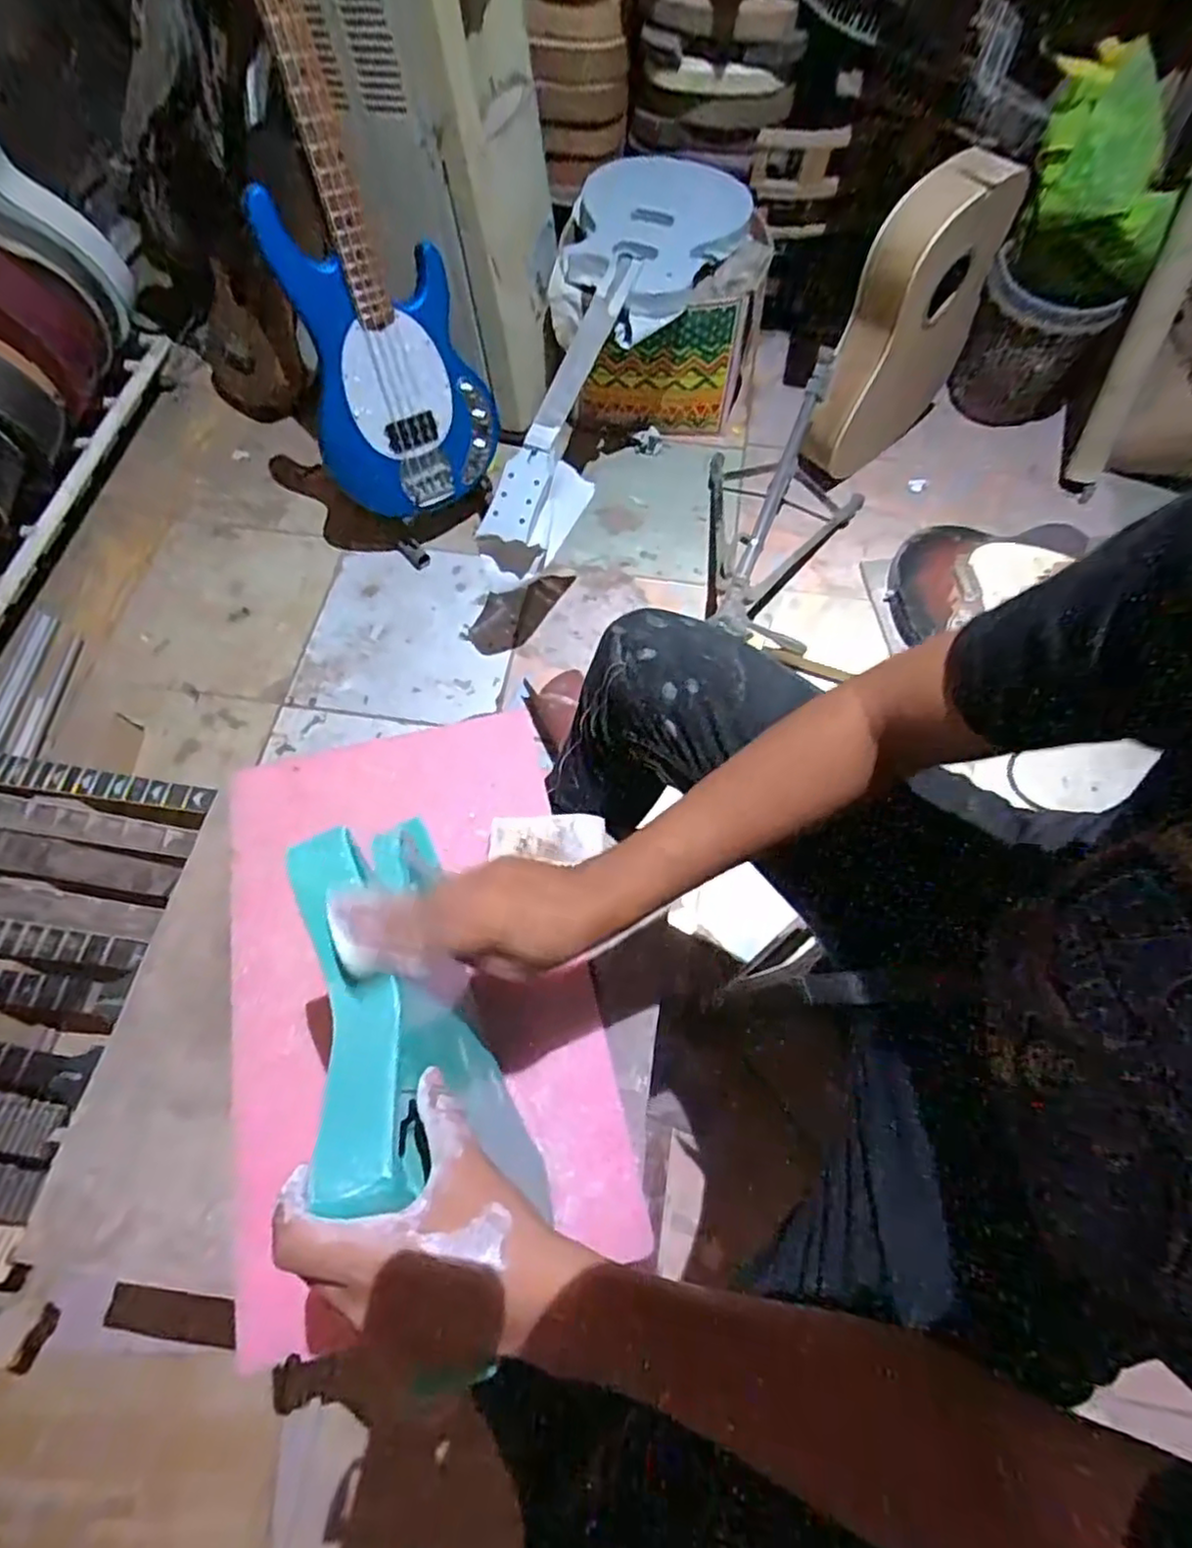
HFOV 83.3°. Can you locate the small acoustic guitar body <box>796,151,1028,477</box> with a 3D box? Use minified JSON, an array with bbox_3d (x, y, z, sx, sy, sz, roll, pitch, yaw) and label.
[{"bbox_3d":[0.568,-0.816,1.267,0.379,0.506,0.094,-36,71,-15],"label":"small acoustic guitar body"}]

